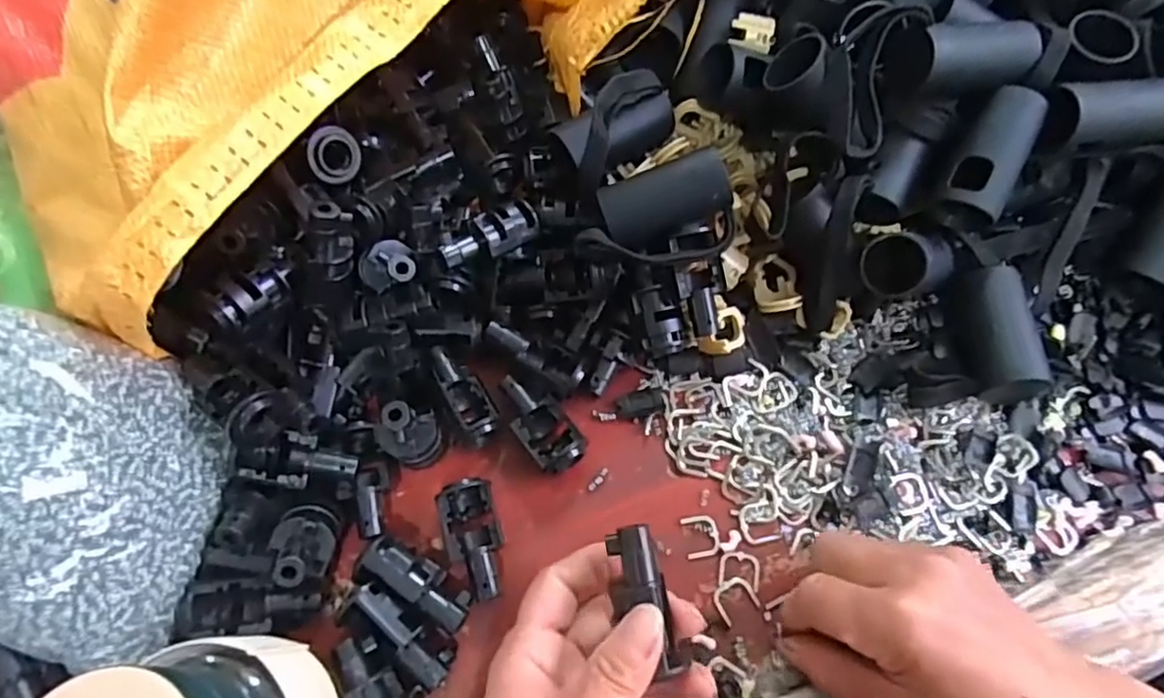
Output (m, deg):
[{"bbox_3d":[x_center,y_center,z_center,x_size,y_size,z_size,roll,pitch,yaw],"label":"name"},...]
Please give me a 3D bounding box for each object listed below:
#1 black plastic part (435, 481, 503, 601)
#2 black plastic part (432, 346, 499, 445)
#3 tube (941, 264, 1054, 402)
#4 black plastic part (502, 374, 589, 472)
[{"bbox_3d":[-0.050,0.088,0.298,0.025,0.015,0.053,-14,71,-6],"label":"black plastic part"},{"bbox_3d":[-0.059,0.021,0.320,0.019,0.020,0.052,-29,73,-11],"label":"black plastic part"},{"bbox_3d":[0.201,-0.007,0.317,0.031,0.034,0.063,-7,71,-3],"label":"tube"},{"bbox_3d":[-0.021,0.037,0.316,0.025,0.015,0.052,-38,75,-13],"label":"black plastic part"}]

